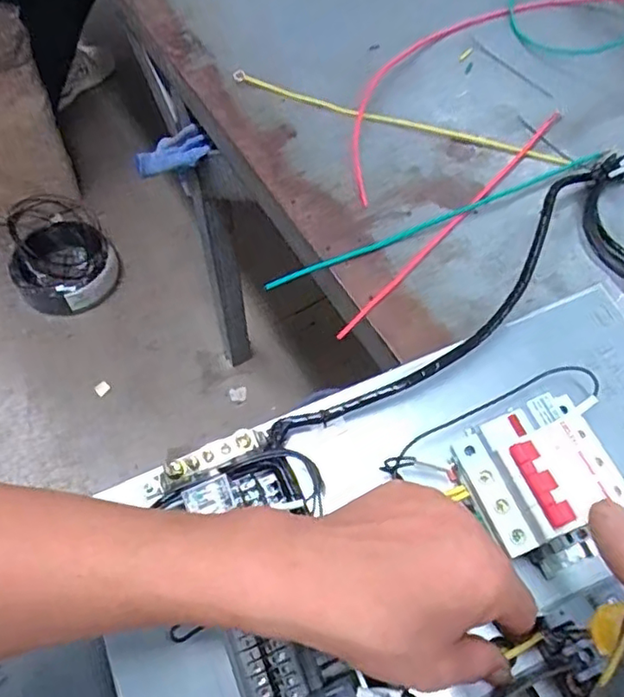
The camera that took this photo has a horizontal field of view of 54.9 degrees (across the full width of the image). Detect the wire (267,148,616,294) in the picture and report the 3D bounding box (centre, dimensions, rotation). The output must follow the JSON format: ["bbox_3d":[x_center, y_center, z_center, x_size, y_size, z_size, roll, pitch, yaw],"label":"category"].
[{"bbox_3d":[0.115,-0.114,0.513,0.339,0.009,0.011,-23,63,-15],"label":"wire"}]

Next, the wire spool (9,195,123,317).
[{"bbox_3d":[-0.495,-0.187,1.182,0.192,0.112,0.249,-26,63,-16],"label":"wire spool"}]

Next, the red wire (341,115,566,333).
[{"bbox_3d":[0.132,-0.119,0.517,0.007,0.008,0.334,37,65,18],"label":"red wire"}]

